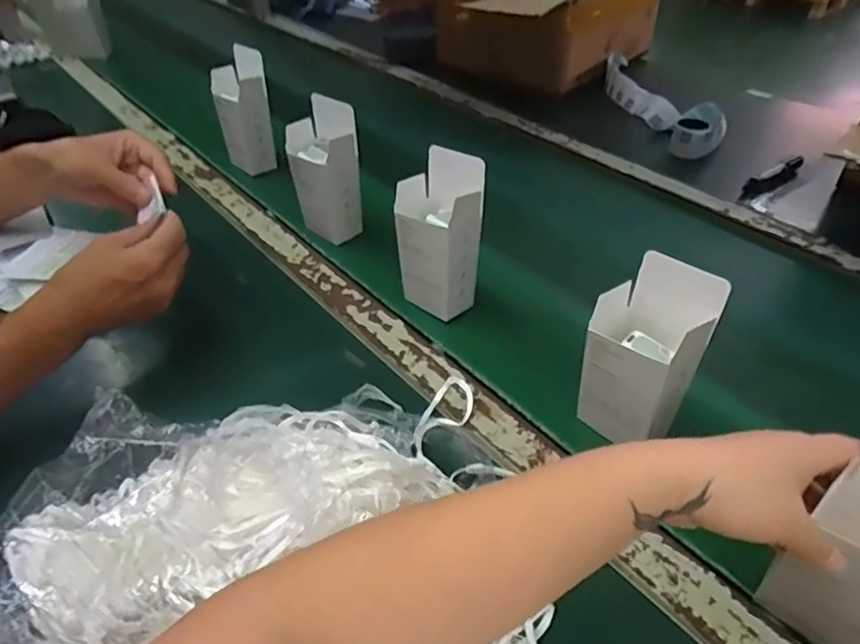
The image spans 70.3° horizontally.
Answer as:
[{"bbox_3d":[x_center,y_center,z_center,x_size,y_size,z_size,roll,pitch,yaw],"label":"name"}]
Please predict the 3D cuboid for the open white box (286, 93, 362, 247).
[{"bbox_3d":[-0.119,-0.170,0.685,0.055,0.142,0.065,-32,49,-30],"label":"open white box"}]

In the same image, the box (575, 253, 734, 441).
[{"bbox_3d":[0.155,0.027,0.448,0.070,0.143,0.051,32,51,33],"label":"box"}]

